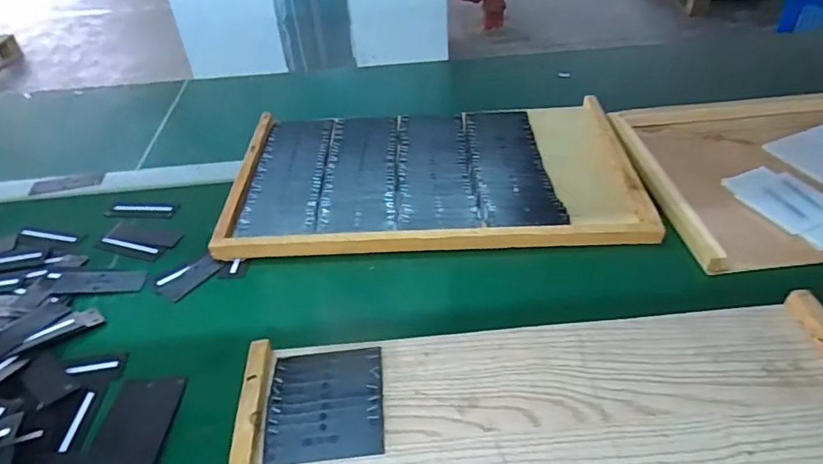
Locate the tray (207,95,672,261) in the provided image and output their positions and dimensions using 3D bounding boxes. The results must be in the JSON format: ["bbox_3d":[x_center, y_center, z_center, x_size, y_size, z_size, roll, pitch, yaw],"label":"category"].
[{"bbox_3d":[0.025,-0.079,0.693,0.490,0.029,0.297,-2,40,3],"label":"tray"}]

